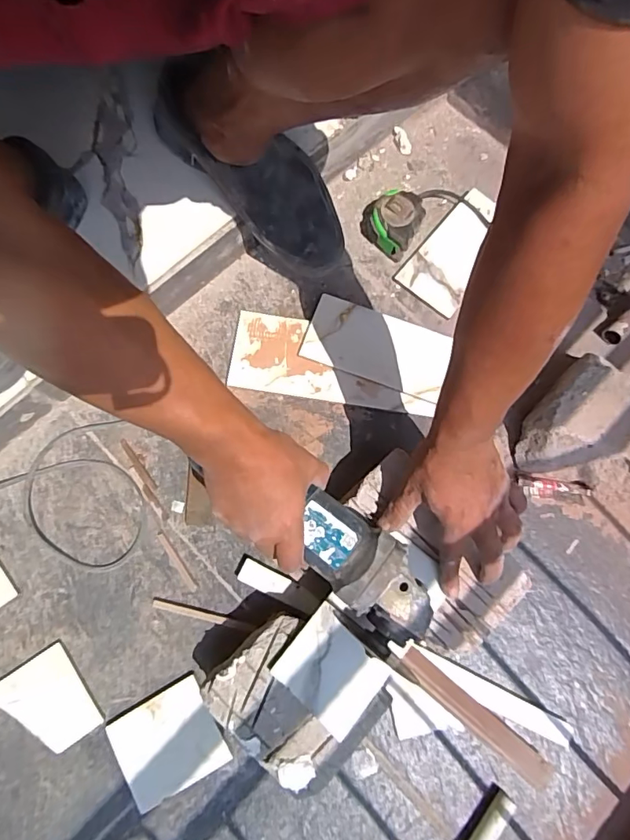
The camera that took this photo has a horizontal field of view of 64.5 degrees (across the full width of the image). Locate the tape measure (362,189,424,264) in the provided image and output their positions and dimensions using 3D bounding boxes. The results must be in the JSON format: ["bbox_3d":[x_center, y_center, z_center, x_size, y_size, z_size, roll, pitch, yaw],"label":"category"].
[{"bbox_3d":[0.102,-0.263,0.662,0.076,0.036,0.073,0,77,-2],"label":"tape measure"}]

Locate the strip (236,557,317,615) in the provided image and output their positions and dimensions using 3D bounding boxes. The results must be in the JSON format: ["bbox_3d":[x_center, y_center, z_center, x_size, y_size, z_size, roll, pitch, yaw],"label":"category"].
[{"bbox_3d":[-0.043,0.185,0.554,0.090,0.006,0.026,25,76,8],"label":"strip"}]

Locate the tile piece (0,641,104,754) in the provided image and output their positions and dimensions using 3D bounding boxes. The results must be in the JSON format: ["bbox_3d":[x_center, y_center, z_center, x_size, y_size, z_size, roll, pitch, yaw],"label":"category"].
[{"bbox_3d":[-0.284,0.300,0.525,0.082,0.010,0.097,-34,80,-9],"label":"tile piece"}]

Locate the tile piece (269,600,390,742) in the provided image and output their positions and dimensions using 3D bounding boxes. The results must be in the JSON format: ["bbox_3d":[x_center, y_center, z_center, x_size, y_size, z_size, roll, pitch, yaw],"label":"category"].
[{"bbox_3d":[0.015,0.240,0.477,0.089,0.014,0.080,42,79,8],"label":"tile piece"}]

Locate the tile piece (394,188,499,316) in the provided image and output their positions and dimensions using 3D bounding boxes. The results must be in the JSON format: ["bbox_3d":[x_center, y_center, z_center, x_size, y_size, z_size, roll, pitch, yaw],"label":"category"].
[{"bbox_3d":[0.193,-0.227,0.671,0.087,0.015,0.174,39,79,7],"label":"tile piece"}]

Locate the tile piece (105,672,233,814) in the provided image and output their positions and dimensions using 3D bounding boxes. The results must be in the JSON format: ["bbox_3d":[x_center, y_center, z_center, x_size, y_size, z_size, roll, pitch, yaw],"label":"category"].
[{"bbox_3d":[-0.154,0.338,0.524,0.099,0.011,0.093,-28,79,-8],"label":"tile piece"}]

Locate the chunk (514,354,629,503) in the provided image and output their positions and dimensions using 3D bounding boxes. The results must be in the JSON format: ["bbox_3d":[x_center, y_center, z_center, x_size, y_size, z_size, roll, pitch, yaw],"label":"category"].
[{"bbox_3d":[0.337,0.010,0.585,0.160,0.077,0.137,18,77,3],"label":"chunk"}]

